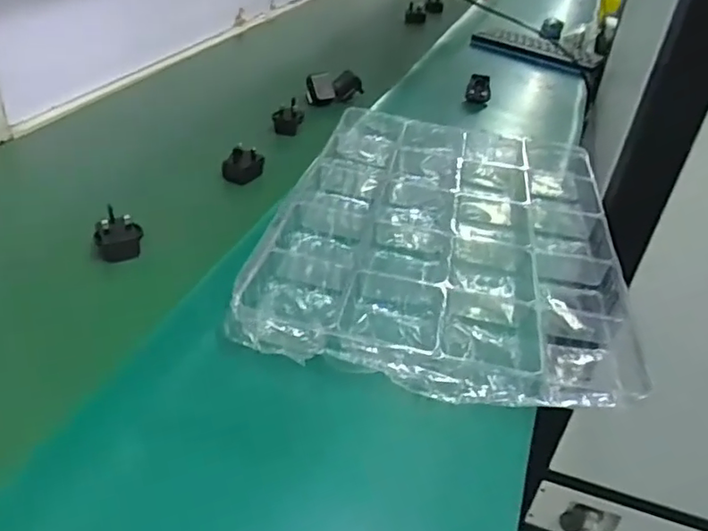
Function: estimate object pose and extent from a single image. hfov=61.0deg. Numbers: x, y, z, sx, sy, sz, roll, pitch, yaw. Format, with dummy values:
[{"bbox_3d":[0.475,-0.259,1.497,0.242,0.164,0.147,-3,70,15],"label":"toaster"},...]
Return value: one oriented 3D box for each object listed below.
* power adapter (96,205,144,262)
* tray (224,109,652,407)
[{"bbox_3d":[-0.250,-0.033,0.638,0.045,0.047,0.034,-12,40,-25],"label":"power adapter"},{"bbox_3d":[0.117,-0.056,0.719,0.383,0.046,0.552,11,36,5],"label":"tray"}]

